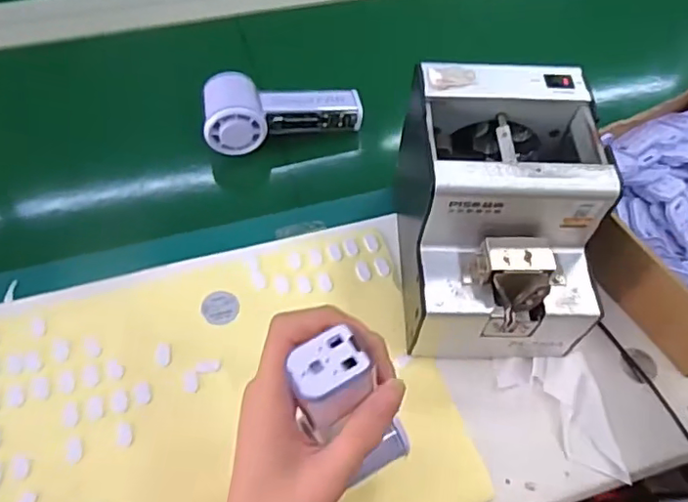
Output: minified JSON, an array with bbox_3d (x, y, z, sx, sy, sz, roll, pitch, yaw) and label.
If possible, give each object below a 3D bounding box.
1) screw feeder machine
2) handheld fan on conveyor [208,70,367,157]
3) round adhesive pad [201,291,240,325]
[{"bbox_3d":[0.113,-0.024,0.437,0.122,0.151,0.172,1,57,-4],"label":"screw feeder machine"},{"bbox_3d":[-0.057,-0.136,0.559,0.149,0.047,0.059,-4,57,-7],"label":"handheld fan on conveyor"},{"bbox_3d":[-0.099,0.046,0.462,0.028,0.004,0.029,2,57,-3],"label":"round adhesive pad"}]

